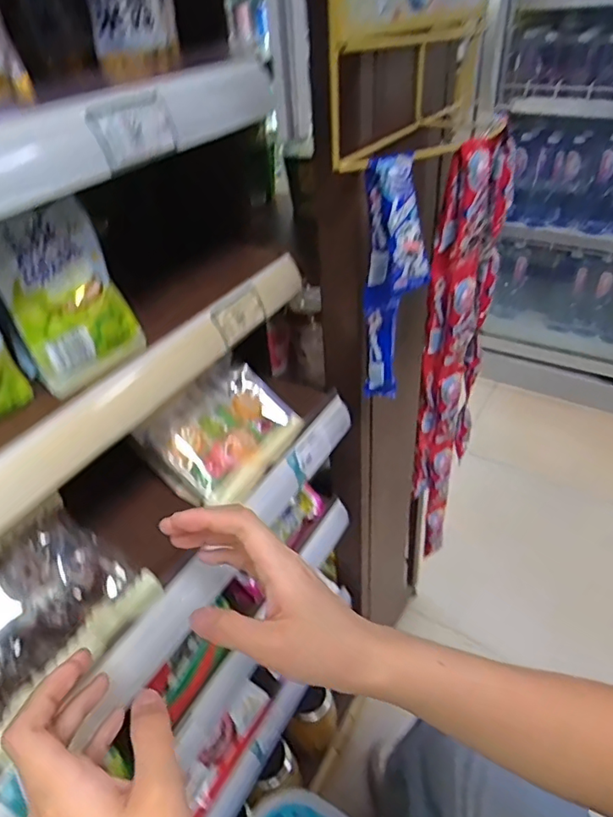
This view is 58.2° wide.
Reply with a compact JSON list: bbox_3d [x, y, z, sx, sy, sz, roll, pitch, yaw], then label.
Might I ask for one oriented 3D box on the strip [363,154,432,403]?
[{"bbox_3d":[0.083,-0.101,0.524,0.036,0.252,0.061,-12,40,-10],"label":"strip"}]

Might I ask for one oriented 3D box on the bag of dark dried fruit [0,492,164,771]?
[{"bbox_3d":[-0.199,0.152,0.401,0.028,0.117,0.150,-28,15,50],"label":"bag of dark dried fruit"}]

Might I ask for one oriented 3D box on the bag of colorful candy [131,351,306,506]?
[{"bbox_3d":[-0.084,0.022,0.582,0.120,0.029,0.160,42,52,1],"label":"bag of colorful candy"}]

